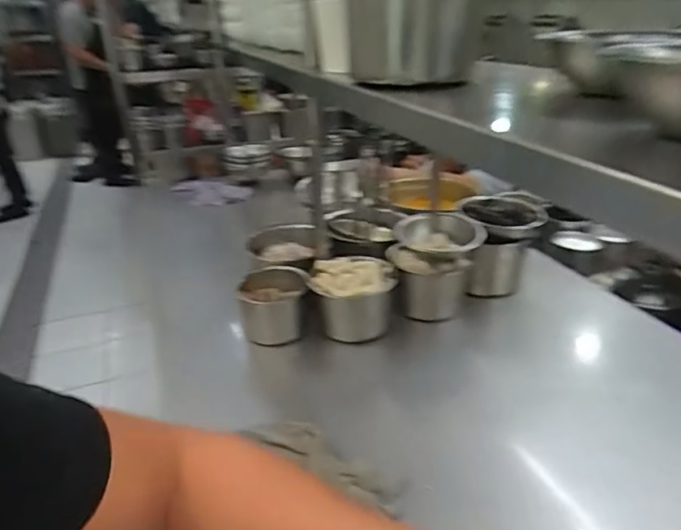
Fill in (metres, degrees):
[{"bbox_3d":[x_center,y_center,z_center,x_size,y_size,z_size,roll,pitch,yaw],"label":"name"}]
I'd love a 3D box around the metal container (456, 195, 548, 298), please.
[{"bbox_3d":[0.332,-0.042,1.061,0.149,0.145,0.175,1,28,4],"label":"metal container"}]

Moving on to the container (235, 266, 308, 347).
[{"bbox_3d":[-0.123,0.076,0.944,0.113,0.104,0.113,-3,28,-5],"label":"container"}]

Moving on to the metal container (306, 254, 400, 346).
[{"bbox_3d":[0.023,0.064,0.945,0.149,0.113,0.131,2,28,6],"label":"metal container"}]

